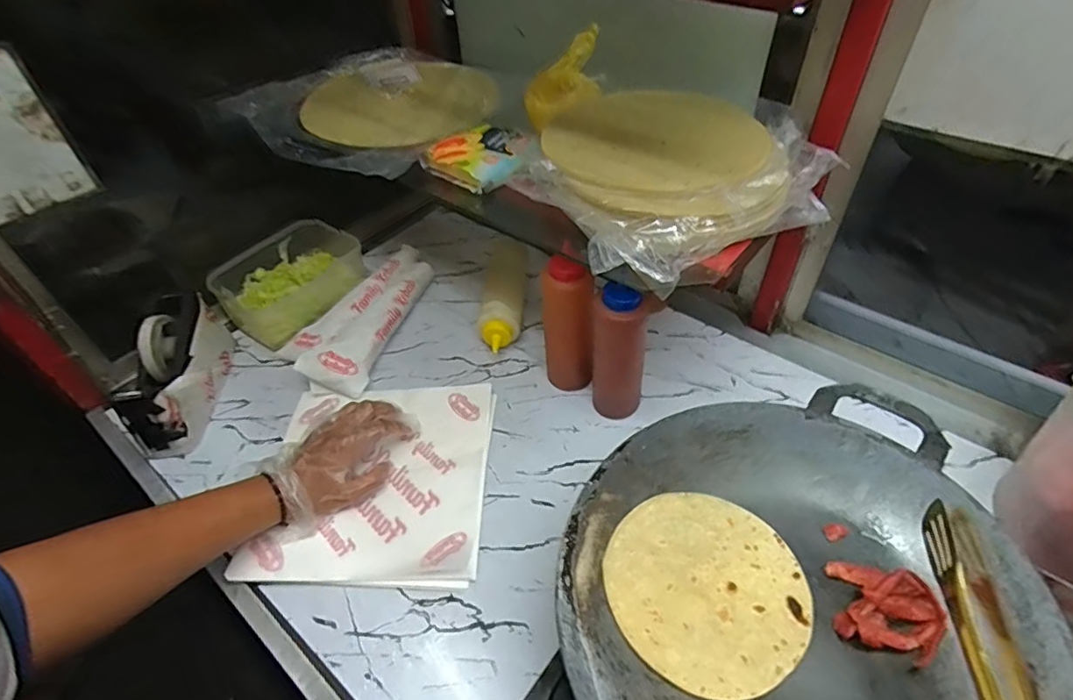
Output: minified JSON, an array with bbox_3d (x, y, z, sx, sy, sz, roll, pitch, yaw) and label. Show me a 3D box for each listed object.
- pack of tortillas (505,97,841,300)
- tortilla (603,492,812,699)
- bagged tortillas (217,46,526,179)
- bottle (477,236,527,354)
[{"bbox_3d":[0.124,-0.182,0.534,0.250,0.055,0.243,-25,52,-22],"label":"pack of tortillas"},{"bbox_3d":[0.127,0.175,0.413,0.141,0.009,0.142,0,47,0],"label":"tortilla"},{"bbox_3d":[-0.199,-0.332,0.730,0.309,0.045,0.308,0,47,0],"label":"bagged tortillas"},{"bbox_3d":[-0.047,-0.095,0.835,0.058,0.055,0.261,3,47,2],"label":"bottle"}]

